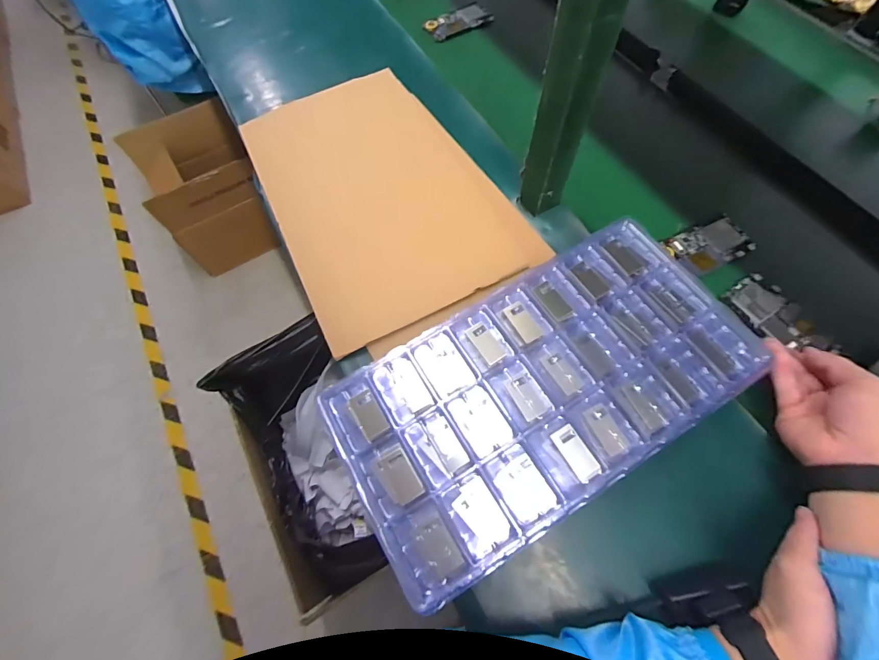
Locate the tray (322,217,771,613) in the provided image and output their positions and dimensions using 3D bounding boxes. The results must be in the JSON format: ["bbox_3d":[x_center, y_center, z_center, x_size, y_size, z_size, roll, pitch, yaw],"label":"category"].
[{"bbox_3d":[0.098,0.048,0.380,0.384,0.032,0.200,-28,68,-13],"label":"tray"}]

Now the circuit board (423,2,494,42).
[{"bbox_3d":[0.034,-0.578,0.740,0.119,0.008,0.065,-29,67,-12],"label":"circuit board"}]

